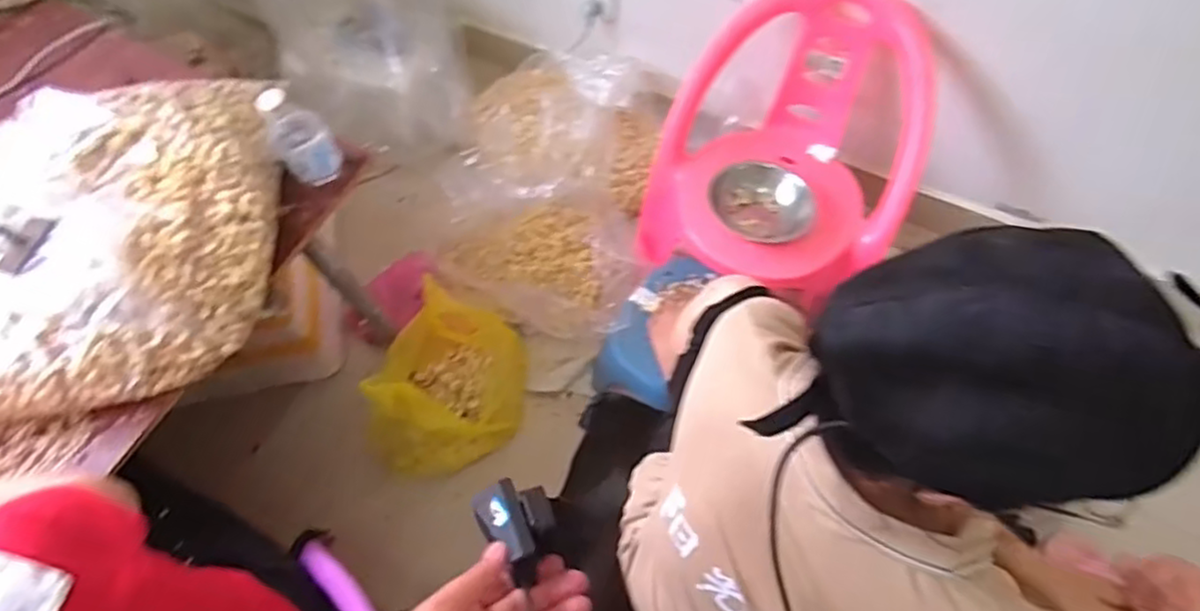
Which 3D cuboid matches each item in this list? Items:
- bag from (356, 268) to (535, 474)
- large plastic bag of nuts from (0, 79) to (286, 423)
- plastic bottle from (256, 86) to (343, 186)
[{"bbox_3d":[-0.268,0.157,1.291,0.221,0.247,0.285,10,65,6],"label":"bag"},{"bbox_3d":[-0.655,-0.080,0.869,0.498,0.127,0.408,-9,65,-3],"label":"large plastic bag of nuts"},{"bbox_3d":[-0.392,-0.218,0.924,0.071,0.136,0.068,-32,68,-13],"label":"plastic bottle"}]

